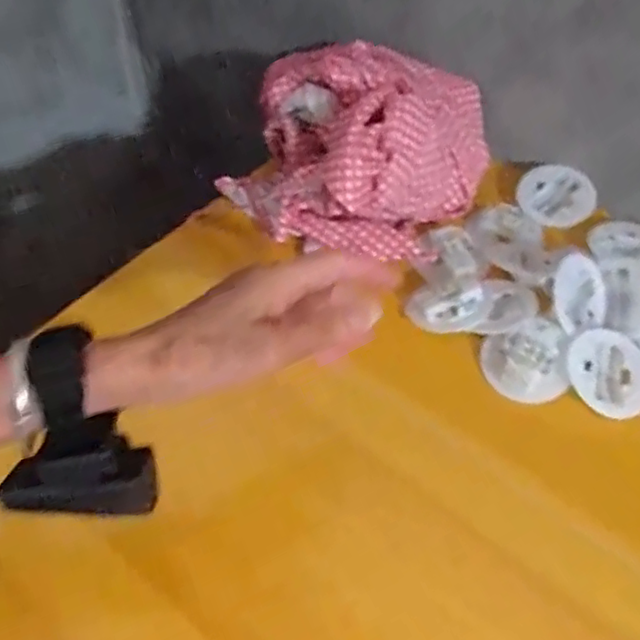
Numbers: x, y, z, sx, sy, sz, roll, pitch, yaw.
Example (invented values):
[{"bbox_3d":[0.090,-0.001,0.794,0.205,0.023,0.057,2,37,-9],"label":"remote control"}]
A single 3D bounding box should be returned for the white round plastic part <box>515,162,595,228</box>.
[{"bbox_3d":[0.216,-0.114,0.582,0.066,0.012,0.070,1,52,-1],"label":"white round plastic part"}]

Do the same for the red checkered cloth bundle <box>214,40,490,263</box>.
[{"bbox_3d":[0.036,-0.163,0.552,0.201,0.116,0.206,1,52,-1],"label":"red checkered cloth bundle"}]

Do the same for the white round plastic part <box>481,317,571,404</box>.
[{"bbox_3d":[0.155,0.032,0.468,0.064,0.013,0.057,-20,73,-3],"label":"white round plastic part"}]

